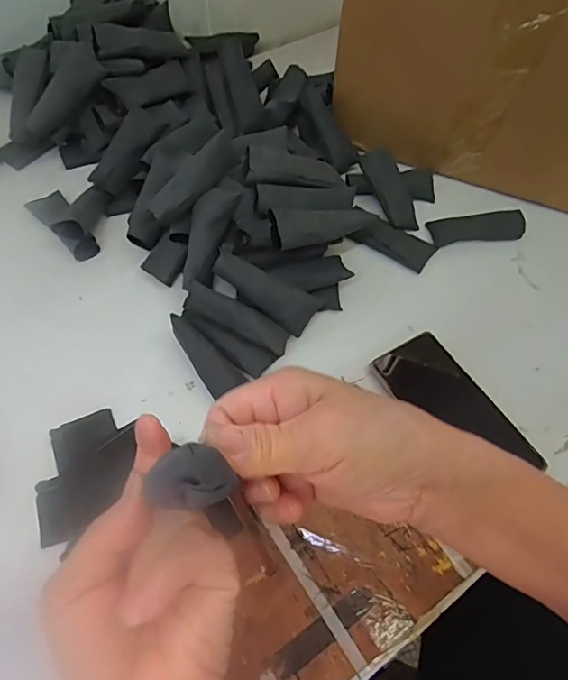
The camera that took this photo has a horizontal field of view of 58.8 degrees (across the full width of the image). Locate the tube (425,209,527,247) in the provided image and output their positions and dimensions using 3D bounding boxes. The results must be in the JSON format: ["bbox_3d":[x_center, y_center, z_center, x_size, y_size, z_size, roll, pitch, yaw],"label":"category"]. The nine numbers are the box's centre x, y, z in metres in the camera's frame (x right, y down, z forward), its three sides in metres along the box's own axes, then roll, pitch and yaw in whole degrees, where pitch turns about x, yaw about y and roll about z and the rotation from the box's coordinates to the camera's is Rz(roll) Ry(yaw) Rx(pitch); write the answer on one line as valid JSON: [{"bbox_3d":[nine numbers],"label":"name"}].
[{"bbox_3d":[0.221,-0.129,0.578,0.103,0.011,0.039,-9,65,1],"label":"tube"}]

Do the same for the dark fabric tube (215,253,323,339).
[{"bbox_3d":[-0.017,-0.047,0.480,0.103,0.029,0.032,32,62,-7],"label":"dark fabric tube"}]

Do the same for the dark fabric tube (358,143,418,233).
[{"bbox_3d":[0.122,-0.173,0.582,0.038,0.015,0.101,-19,85,-11],"label":"dark fabric tube"}]

